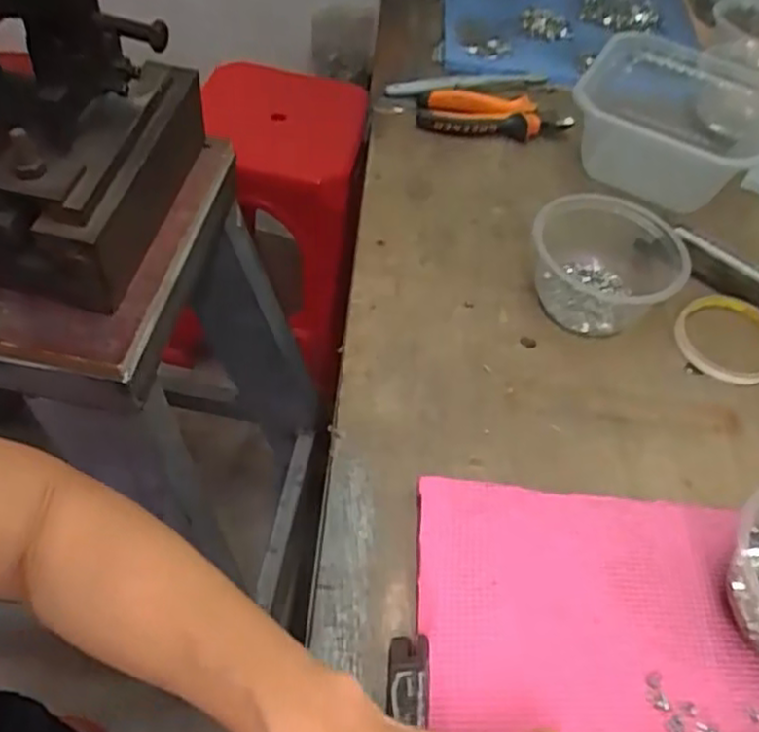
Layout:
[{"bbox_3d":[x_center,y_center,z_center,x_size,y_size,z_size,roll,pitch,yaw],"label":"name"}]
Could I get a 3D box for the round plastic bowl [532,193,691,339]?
[{"bbox_3d":[0.177,-0.085,0.567,0.112,0.070,0.115,3,51,-4],"label":"round plastic bowl"}]

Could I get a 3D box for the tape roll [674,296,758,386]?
[{"bbox_3d":[0.274,-0.022,0.566,0.080,0.011,0.083,3,51,-4],"label":"tape roll"}]

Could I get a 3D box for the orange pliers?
[{"bbox_3d":[0.112,-0.248,0.709,0.142,0.021,0.060,-1,52,-8],"label":"orange pliers"}]

